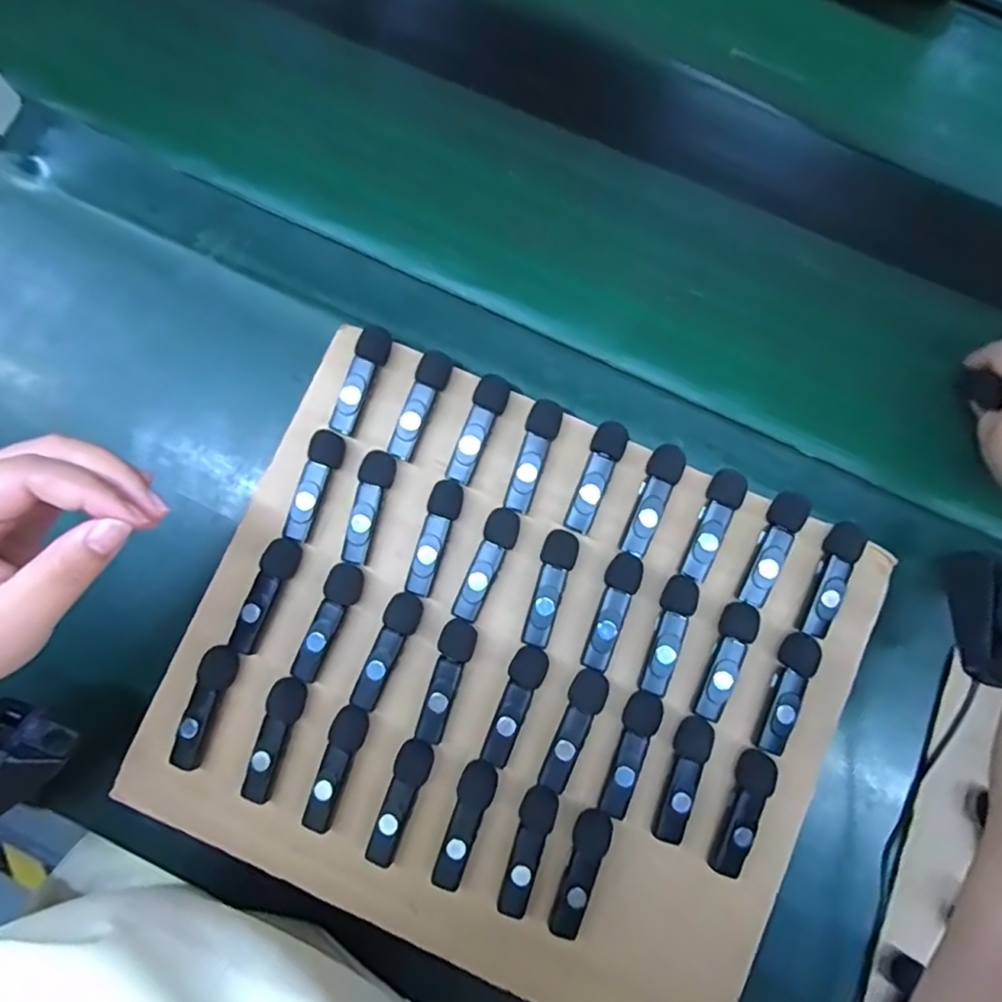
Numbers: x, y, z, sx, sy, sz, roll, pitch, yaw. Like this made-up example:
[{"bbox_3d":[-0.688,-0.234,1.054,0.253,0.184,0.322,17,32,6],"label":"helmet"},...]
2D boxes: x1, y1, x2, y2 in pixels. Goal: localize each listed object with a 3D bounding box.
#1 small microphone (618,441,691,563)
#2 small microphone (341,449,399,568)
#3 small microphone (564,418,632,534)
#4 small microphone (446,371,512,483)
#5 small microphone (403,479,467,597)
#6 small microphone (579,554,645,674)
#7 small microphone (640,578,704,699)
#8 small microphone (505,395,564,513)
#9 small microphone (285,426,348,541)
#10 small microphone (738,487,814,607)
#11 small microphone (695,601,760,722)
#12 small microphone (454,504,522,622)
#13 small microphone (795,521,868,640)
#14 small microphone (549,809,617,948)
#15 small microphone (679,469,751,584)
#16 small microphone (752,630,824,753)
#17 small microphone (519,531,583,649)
[{"bbox_3d":[0.085,0.000,0.336,0.019,0.015,0.062,24,80,4],"label":"small microphone"},{"bbox_3d":[-0.076,0.004,0.338,0.017,0.016,0.063,17,79,2],"label":"small microphone"},{"bbox_3d":[0.053,-0.014,0.340,0.019,0.015,0.062,25,80,4],"label":"small microphone"},{"bbox_3d":[-0.013,-0.041,0.343,0.018,0.014,0.063,24,80,4],"label":"small microphone"},{"bbox_3d":[-0.036,0.020,0.336,0.018,0.013,0.065,17,79,2],"label":"small microphone"},{"bbox_3d":[0.060,0.061,0.331,0.019,0.015,0.063,24,80,4],"label":"small microphone"},{"bbox_3d":[0.092,0.074,0.329,0.019,0.013,0.064,22,80,3],"label":"small microphone"},{"bbox_3d":[0.019,-0.025,0.341,0.018,0.015,0.064,17,79,2],"label":"small microphone"},{"bbox_3d":[-0.105,-0.009,0.340,0.015,0.016,0.062,17,79,2],"label":"small microphone"},{"bbox_3d":[0.150,0.026,0.332,0.018,0.016,0.064,28,80,4],"label":"small microphone"},{"bbox_3d":[0.122,0.087,0.327,0.019,0.017,0.063,21,80,3],"label":"small microphone"},{"bbox_3d":[-0.007,0.036,0.334,0.018,0.012,0.064,22,80,3],"label":"small microphone"},{"bbox_3d":[0.182,0.043,0.328,0.017,0.016,0.063,22,80,3],"label":"small microphone"},{"bbox_3d":[0.042,0.195,0.314,0.019,0.016,0.064,19,80,3],"label":"small microphone"},{"bbox_3d":[0.117,0.013,0.333,0.019,0.013,0.062,27,80,4],"label":"small microphone"},{"bbox_3d":[0.154,0.104,0.323,0.018,0.016,0.063,19,80,3],"label":"small microphone"},{"bbox_3d":[0.026,0.049,0.333,0.019,0.014,0.063,19,80,3],"label":"small microphone"}]

